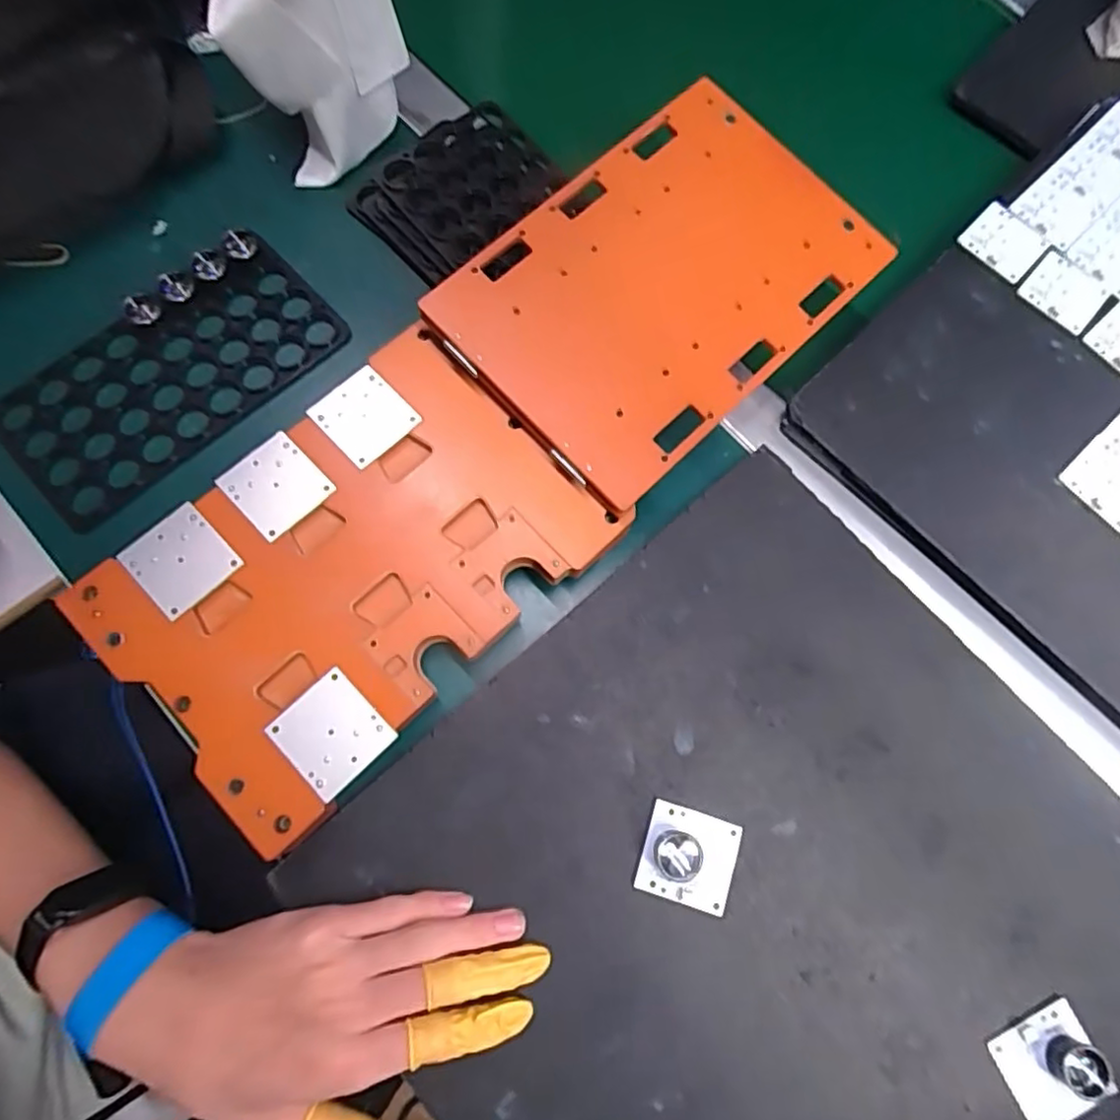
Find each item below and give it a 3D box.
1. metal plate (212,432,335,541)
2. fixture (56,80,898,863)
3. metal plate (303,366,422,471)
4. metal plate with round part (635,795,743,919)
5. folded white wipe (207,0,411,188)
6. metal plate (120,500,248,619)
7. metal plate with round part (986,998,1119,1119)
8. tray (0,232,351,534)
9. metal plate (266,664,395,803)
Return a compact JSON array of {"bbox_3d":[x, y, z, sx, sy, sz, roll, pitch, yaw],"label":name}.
[{"bbox_3d":[-0.151,-0.039,0.340,0.044,0.004,0.046,-42,86,-14],"label":"metal plate"},{"bbox_3d":[-0.028,-0.071,0.356,0.448,0.050,0.161,-44,82,-10],"label":"fixture"},{"bbox_3d":[-0.108,-0.079,0.352,0.044,0.005,0.045,-43,81,-10],"label":"metal plate"},{"bbox_3d":[0.066,0.151,0.323,0.047,0.012,0.045,18,77,3],"label":"metal plate with round part"},{"bbox_3d":[-0.149,-0.312,0.385,0.098,0.114,0.070,-35,80,-9],"label":"folded white wipe"},{"bbox_3d":[-0.194,0.000,0.326,0.044,0.004,0.045,-43,81,-13],"label":"metal plate"},{"bbox_3d":[0.240,0.246,0.308,0.047,0.015,0.044,-23,78,-7],"label":"metal plate with round part"},{"bbox_3d":[-0.233,-0.112,0.384,0.194,0.011,0.098,-41,81,-10],"label":"tray"},{"bbox_3d":[-0.111,0.084,0.308,0.044,0.004,0.047,-43,81,-10],"label":"metal plate"}]

